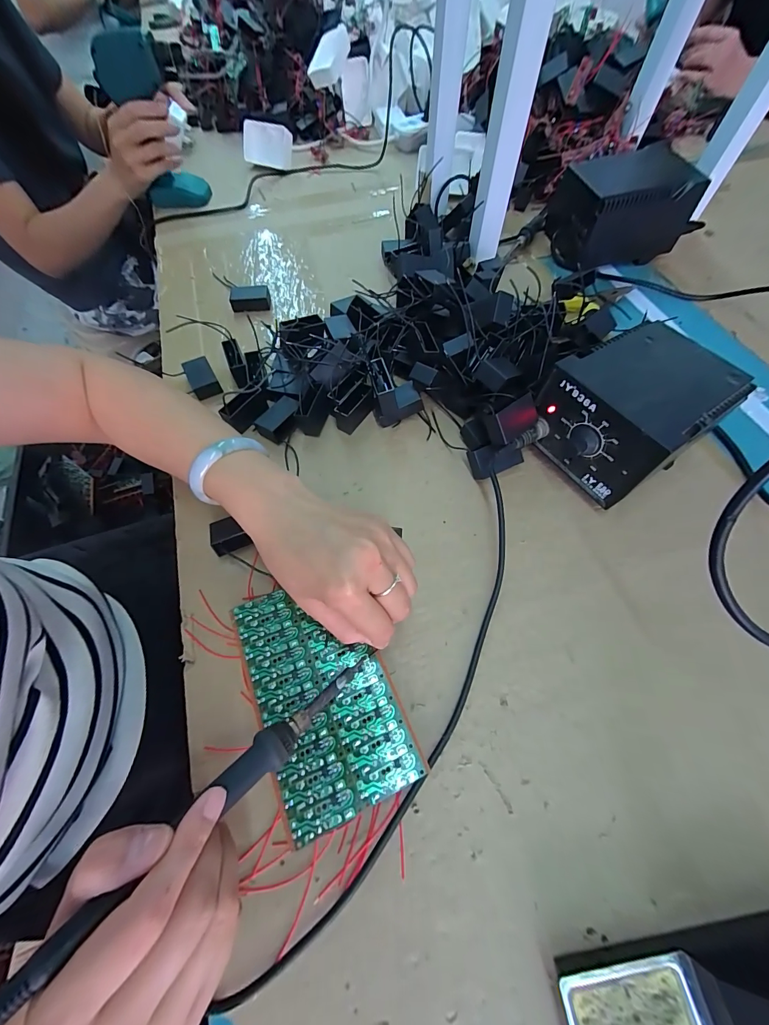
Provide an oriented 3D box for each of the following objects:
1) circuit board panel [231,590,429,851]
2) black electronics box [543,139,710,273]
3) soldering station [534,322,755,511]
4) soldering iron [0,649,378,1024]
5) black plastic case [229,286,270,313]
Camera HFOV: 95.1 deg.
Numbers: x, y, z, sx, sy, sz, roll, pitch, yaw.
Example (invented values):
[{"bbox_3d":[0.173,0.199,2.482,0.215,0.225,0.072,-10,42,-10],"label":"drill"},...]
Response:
[{"bbox_3d":[-0.045,0.126,0.256,0.092,0.007,0.154,-23,65,-10],"label":"circuit board panel"},{"bbox_3d":[0.335,-0.425,0.489,0.175,0.088,0.115,-9,64,-2],"label":"black electronics box"},{"bbox_3d":[0.225,-0.090,0.324,0.145,0.094,0.115,-28,66,-13],"label":"soldering station"},{"bbox_3d":[-0.084,0.154,0.197,0.020,0.026,0.212,42,45,19],"label":"soldering iron"},{"bbox_3d":[-0.176,-0.280,0.463,0.050,0.017,0.032,-11,64,-5],"label":"black plastic case"}]

